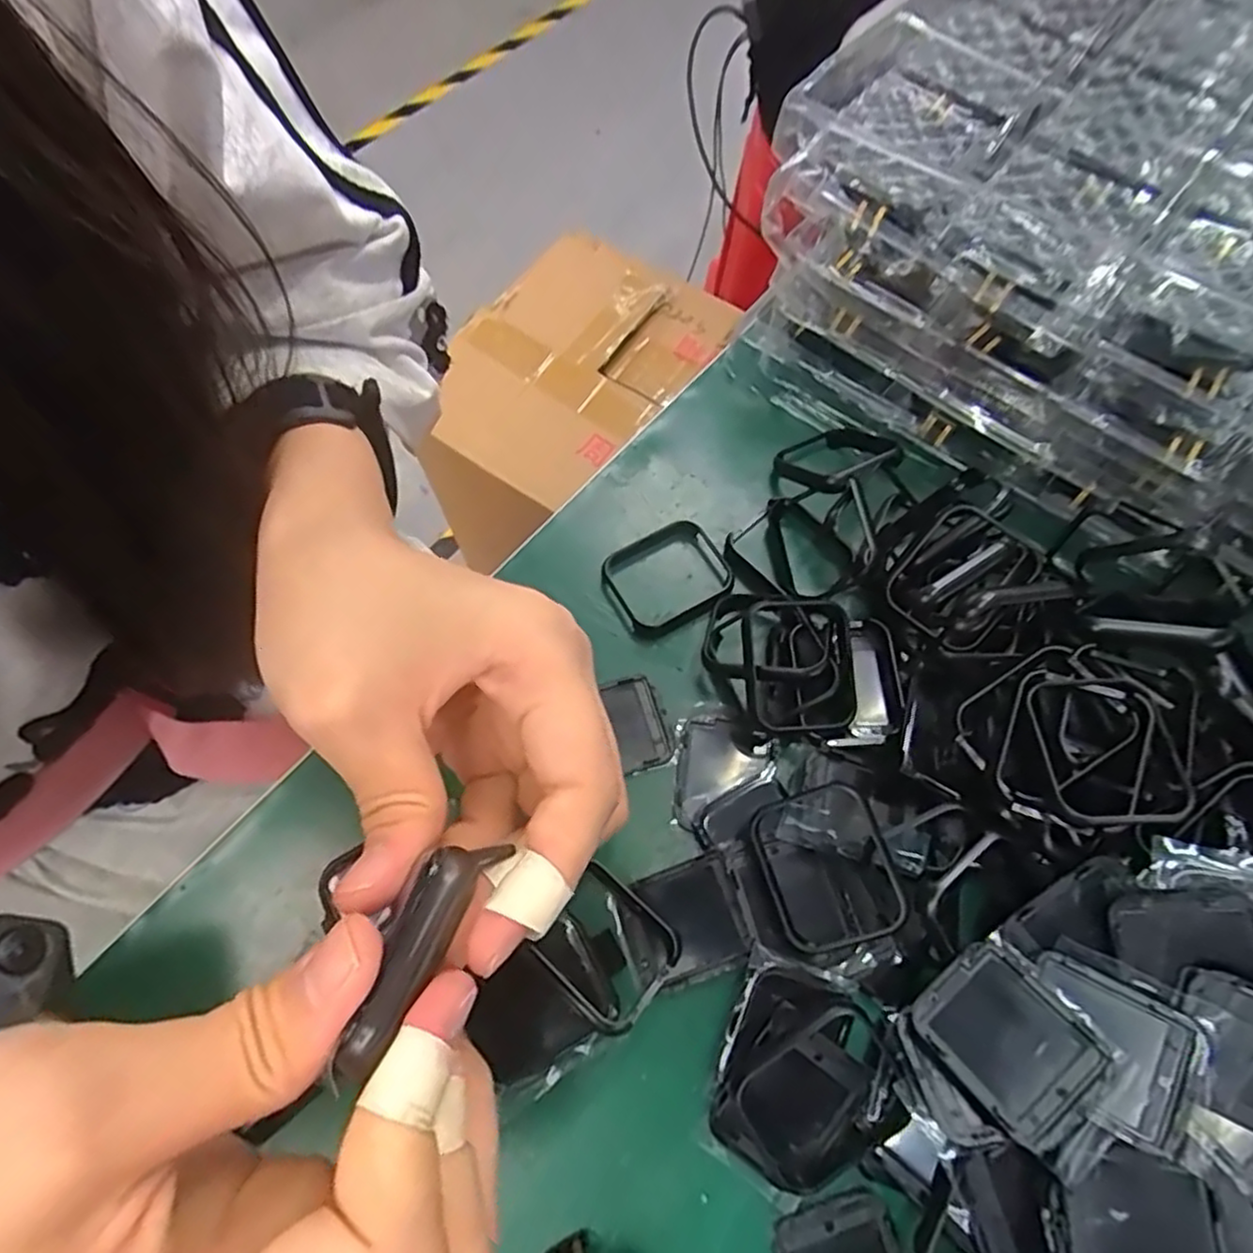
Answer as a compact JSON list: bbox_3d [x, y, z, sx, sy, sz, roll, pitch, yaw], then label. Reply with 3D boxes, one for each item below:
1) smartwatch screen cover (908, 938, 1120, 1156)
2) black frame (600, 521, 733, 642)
[{"bbox_3d":[0.099,0.108,0.182,0.033,0.005,0.039,-38,53,-10],"label":"smartwatch screen cover"},{"bbox_3d":[0.014,-0.019,0.265,0.047,0.005,0.040,-27,70,-11],"label":"black frame"}]

